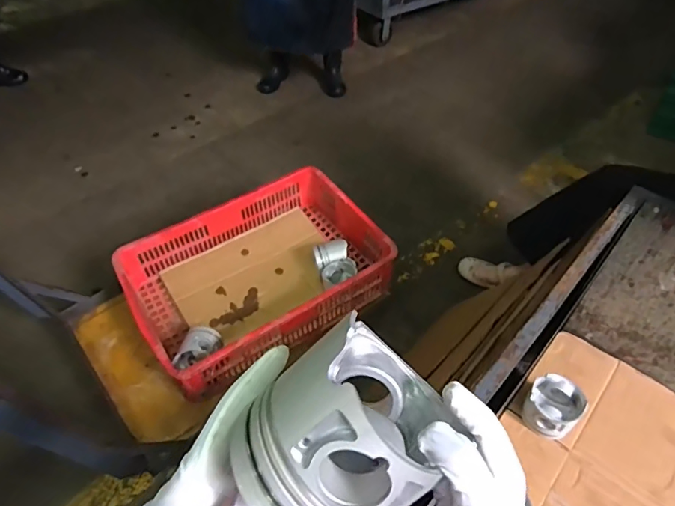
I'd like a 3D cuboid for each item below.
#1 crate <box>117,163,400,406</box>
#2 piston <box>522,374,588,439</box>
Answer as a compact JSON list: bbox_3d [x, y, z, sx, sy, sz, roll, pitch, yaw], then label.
[{"bbox_3d":[-0.210,0.049,1.248,0.614,0.162,0.425,-27,53,-23],"label":"crate"},{"bbox_3d":[0.397,0.286,0.874,0.090,0.076,0.090,0,47,0],"label":"piston"}]

